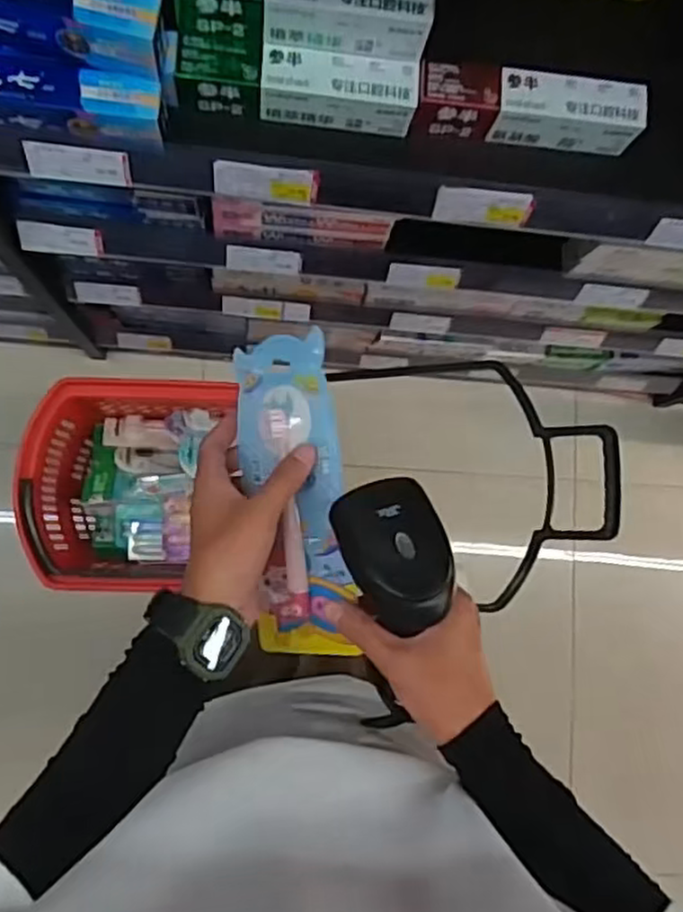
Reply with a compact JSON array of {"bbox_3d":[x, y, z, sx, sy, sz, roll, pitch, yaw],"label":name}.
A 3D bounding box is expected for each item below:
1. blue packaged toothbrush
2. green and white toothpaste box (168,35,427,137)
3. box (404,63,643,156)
[{"bbox_3d":[-0.032,0.028,0.493,0.082,0.020,0.219,-7,88,35],"label":"blue packaged toothbrush"},{"bbox_3d":[-0.041,-0.350,0.678,0.221,0.050,0.049,3,84,-7],"label":"green and white toothpaste box"},{"bbox_3d":[0.184,-0.341,0.699,0.216,0.060,0.053,4,83,-7],"label":"box"}]

